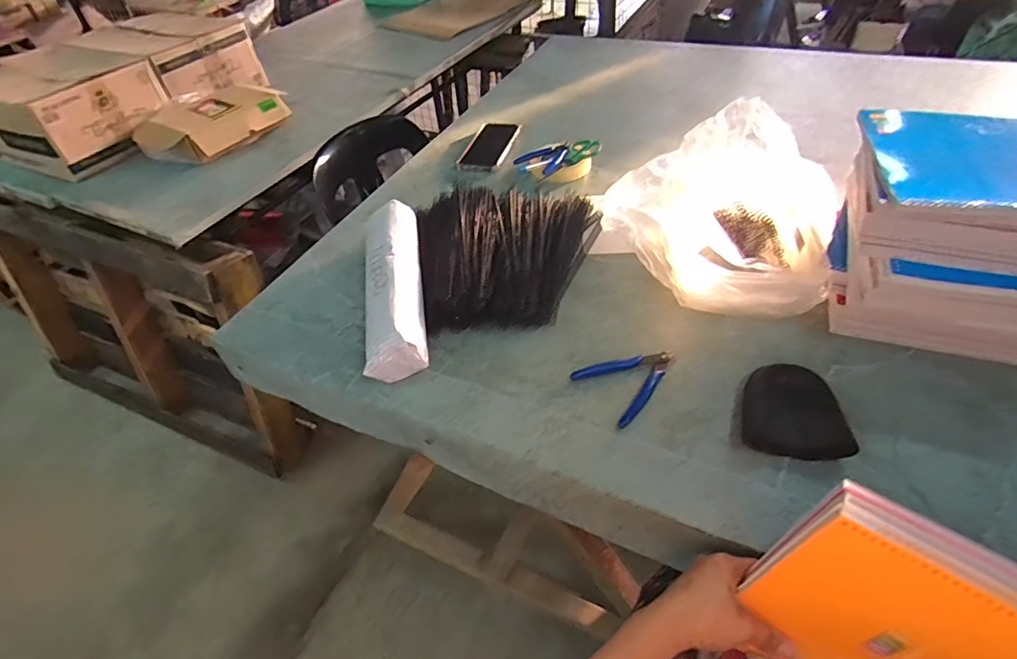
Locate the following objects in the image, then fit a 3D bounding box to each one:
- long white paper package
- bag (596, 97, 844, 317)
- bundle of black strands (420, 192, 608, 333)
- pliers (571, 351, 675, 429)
[{"bbox_3d":[-0.153,-0.069,0.677,0.079,0.062,0.313,-11,48,-5],"label":"long white paper package"},{"bbox_3d":[0.266,-0.155,0.669,0.276,0.137,0.294,9,49,13],"label":"bag"},{"bbox_3d":[0.001,-0.113,0.704,0.251,0.057,0.271,-4,47,1],"label":"bundle of black strands"},{"bbox_3d":[0.145,0.050,0.583,0.120,0.013,0.081,-31,52,-21],"label":"pliers"}]

